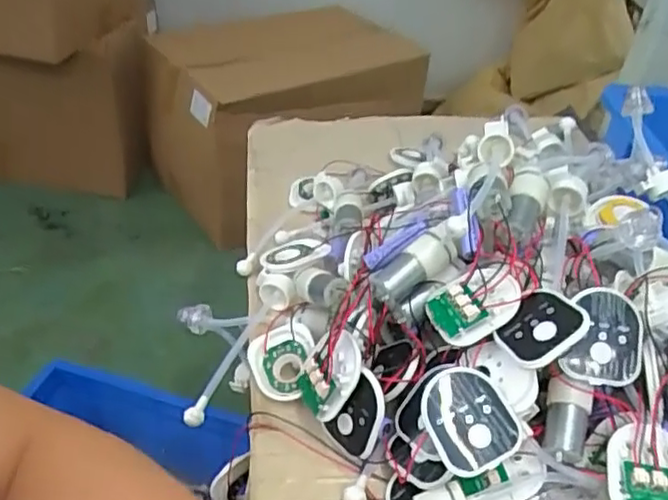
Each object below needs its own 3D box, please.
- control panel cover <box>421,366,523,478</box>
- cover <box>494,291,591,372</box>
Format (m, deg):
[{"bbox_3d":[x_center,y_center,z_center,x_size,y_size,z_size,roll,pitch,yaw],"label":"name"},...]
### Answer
[{"bbox_3d":[0.080,0.099,0.378,0.048,0.015,0.058,-24,67,-12],"label":"control panel cover"},{"bbox_3d":[0.122,0.046,0.381,0.048,0.009,0.049,-37,28,-1],"label":"cover"}]

